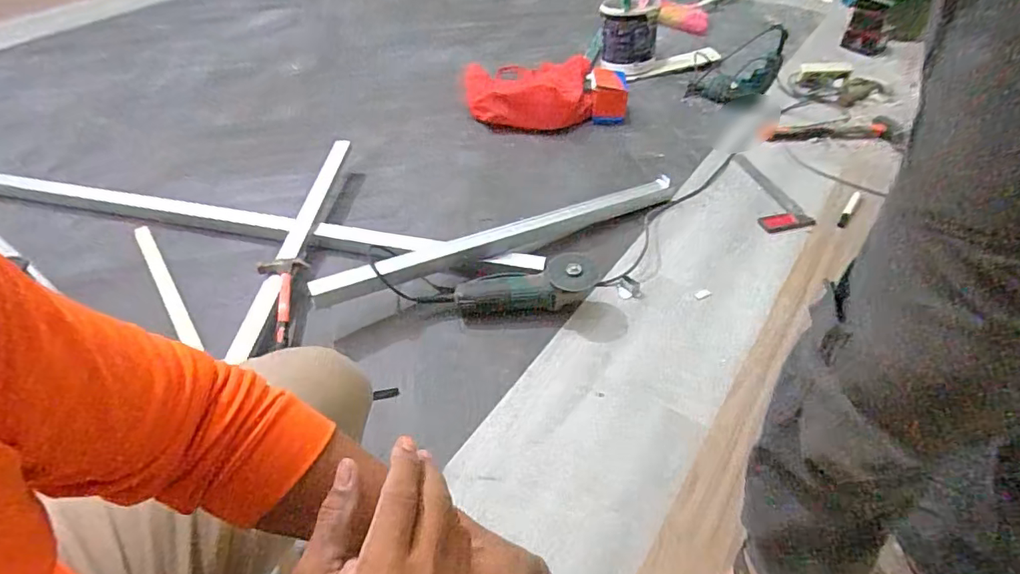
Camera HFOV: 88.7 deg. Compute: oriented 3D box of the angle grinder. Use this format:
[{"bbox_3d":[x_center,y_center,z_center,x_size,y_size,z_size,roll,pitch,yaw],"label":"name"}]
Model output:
[{"bbox_3d":[0.005,0.005,0.986,0.320,0.086,0.087,-7,46,-6],"label":"angle grinder"}]

